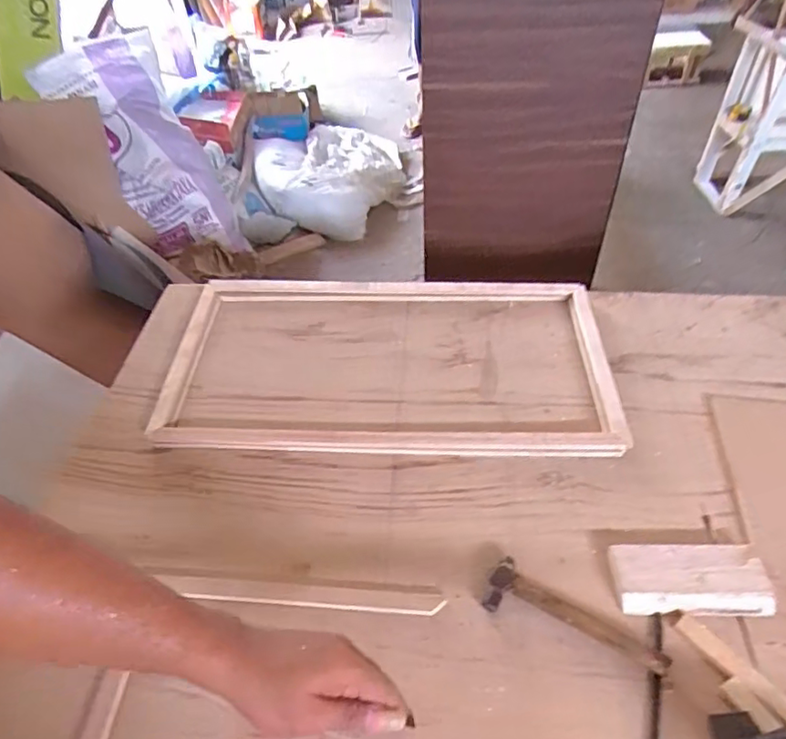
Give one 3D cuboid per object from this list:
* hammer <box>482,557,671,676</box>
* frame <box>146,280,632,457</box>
[{"bbox_3d":[0.182,0.264,0.598,0.181,0.018,0.056,26,55,24],"label":"hammer"},{"bbox_3d":[-0.007,-0.022,0.858,0.630,0.039,0.331,0,49,4],"label":"frame"}]

